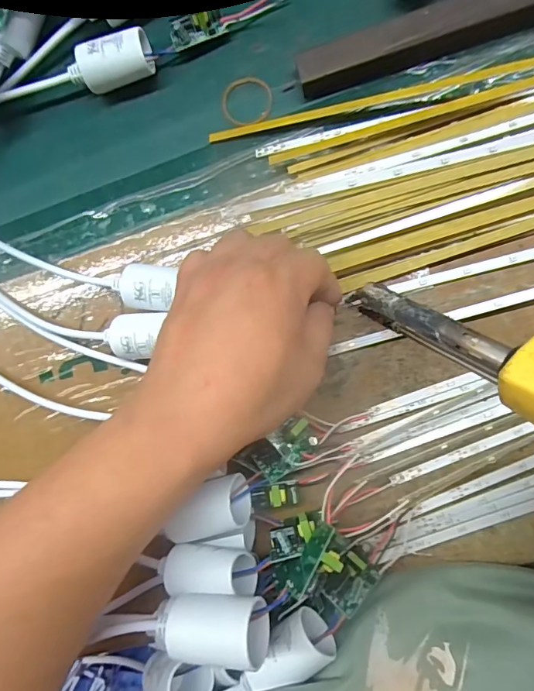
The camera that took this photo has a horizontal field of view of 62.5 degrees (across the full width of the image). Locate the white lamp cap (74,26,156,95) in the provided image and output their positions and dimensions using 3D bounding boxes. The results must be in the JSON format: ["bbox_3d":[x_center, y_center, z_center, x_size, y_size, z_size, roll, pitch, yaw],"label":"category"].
[{"bbox_3d":[-0.094,-0.177,0.279,0.044,0.026,0.028,-21,87,9],"label":"white lamp cap"}]

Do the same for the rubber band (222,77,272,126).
[{"bbox_3d":[-0.013,-0.155,0.278,0.032,0.004,0.028,-9,89,9],"label":"rubber band"}]

